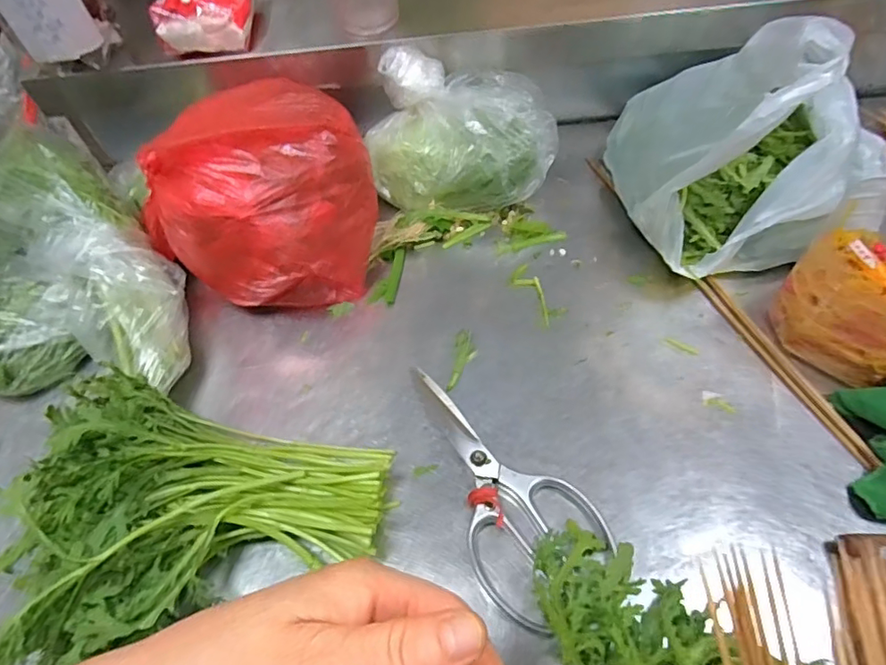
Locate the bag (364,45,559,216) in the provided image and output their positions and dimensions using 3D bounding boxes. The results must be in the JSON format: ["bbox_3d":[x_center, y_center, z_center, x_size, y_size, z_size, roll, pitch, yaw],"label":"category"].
[{"bbox_3d":[0.019,-0.194,0.564,0.180,0.121,0.113,-3,56,3],"label":"bag"}]

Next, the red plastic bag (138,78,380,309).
[{"bbox_3d":[-0.159,-0.122,0.516,0.179,0.147,0.187,25,62,20],"label":"red plastic bag"}]

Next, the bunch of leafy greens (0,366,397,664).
[{"bbox_3d":[-0.169,0.136,0.375,0.225,0.090,0.186,10,58,12],"label":"bunch of leafy greens"}]

